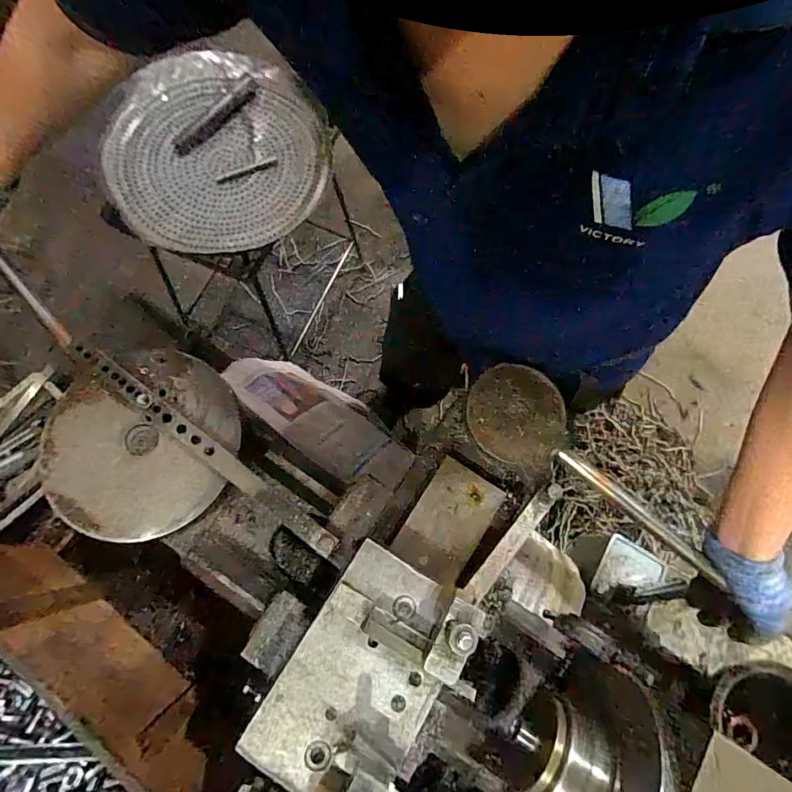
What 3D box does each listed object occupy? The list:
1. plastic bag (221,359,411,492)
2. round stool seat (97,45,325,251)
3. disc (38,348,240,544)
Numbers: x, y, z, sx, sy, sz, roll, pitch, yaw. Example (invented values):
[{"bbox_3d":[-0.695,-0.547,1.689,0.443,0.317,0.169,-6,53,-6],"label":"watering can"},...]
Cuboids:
[{"bbox_3d":[-0.106,0.027,0.597,0.264,0.096,0.107,36,76,8],"label":"plastic bag"},{"bbox_3d":[-0.303,-0.418,0.746,0.350,0.043,0.376,0,74,-2],"label":"round stool seat"},{"bbox_3d":[-0.250,0.042,0.429,0.175,0.013,0.181,0,74,-2],"label":"disc"}]

